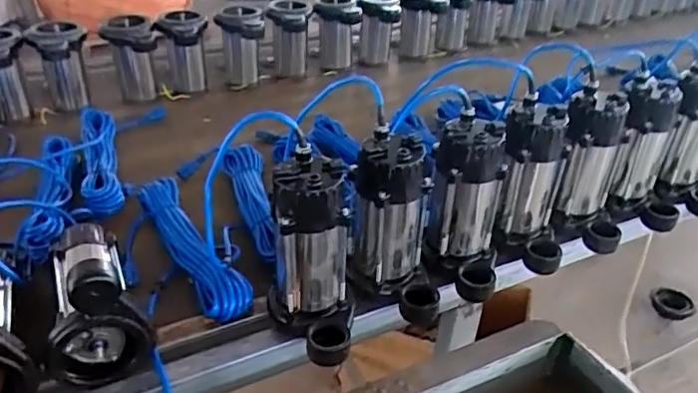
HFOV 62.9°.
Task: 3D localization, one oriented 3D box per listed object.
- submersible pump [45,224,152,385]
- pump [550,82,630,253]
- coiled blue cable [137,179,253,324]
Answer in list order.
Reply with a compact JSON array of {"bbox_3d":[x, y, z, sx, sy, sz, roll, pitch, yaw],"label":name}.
[{"bbox_3d":[-0.348,0.106,0.749,0.113,0.160,0.234,-16,38,-26],"label":"submersible pump"},{"bbox_3d":[0.409,-0.047,0.945,0.134,0.228,0.135,14,35,18],"label":"pump"},{"bbox_3d":[-0.254,0.074,0.905,0.064,0.053,0.348,-19,39,-29],"label":"coiled blue cable"}]

